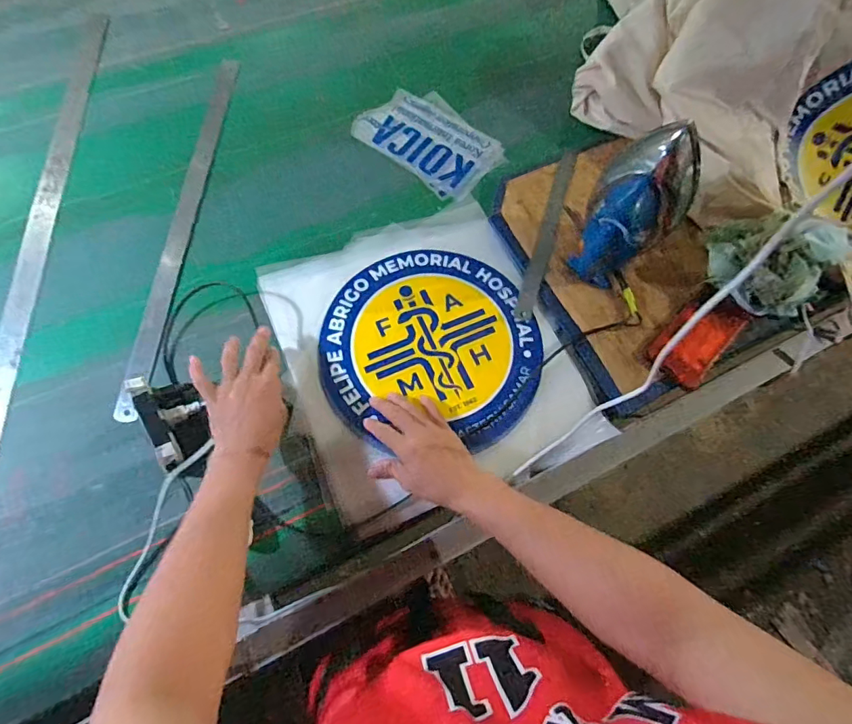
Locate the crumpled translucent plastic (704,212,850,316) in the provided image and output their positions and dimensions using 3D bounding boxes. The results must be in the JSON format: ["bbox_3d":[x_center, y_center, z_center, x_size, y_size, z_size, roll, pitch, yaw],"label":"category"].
[{"bbox_3d":[0.476,-0.140,0.662,0.165,0.087,0.115,21,69,5],"label":"crumpled translucent plastic"}]

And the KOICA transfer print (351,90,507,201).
[{"bbox_3d":[0.010,-0.362,0.792,0.218,0.009,0.158,44,72,12],"label":"KOICA transfer print"}]

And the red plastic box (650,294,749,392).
[{"bbox_3d":[0.373,-0.030,0.665,0.153,0.015,0.082,-36,83,-15],"label":"red plastic box"}]

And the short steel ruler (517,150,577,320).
[{"bbox_3d":[0.187,-0.206,0.725,0.026,0.010,0.323,17,68,6],"label":"short steel ruler"}]

